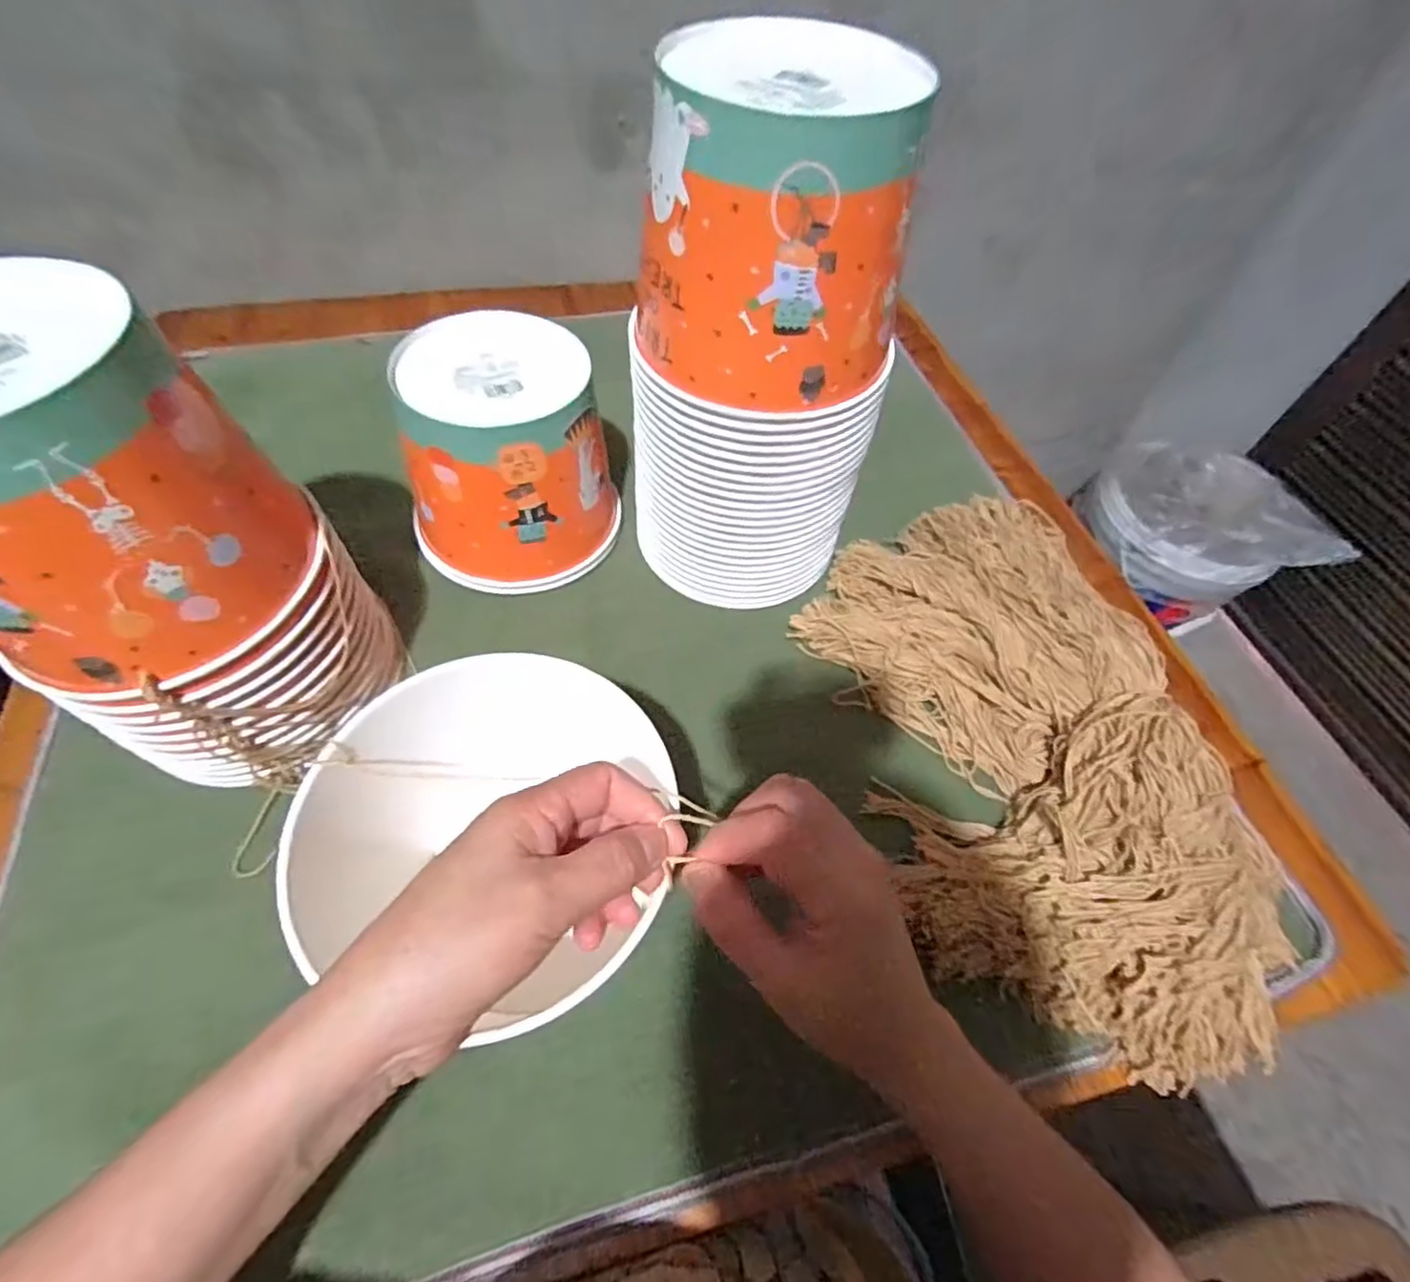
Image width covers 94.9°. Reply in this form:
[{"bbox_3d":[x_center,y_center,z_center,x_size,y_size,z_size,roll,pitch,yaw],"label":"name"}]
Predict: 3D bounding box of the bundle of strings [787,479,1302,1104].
[{"bbox_3d":[0.216,0.058,0.425,0.241,0.076,0.390,-11,57,-12],"label":"bundle of strings"}]

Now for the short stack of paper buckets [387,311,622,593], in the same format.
[{"bbox_3d":[-0.148,-0.142,0.490,0.151,0.134,0.153,-6,56,-9],"label":"short stack of paper buckets"}]

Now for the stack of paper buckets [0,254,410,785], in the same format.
[{"bbox_3d":[-0.283,-0.044,0.338,0.152,0.219,0.133,-38,66,-26],"label":"stack of paper buckets"}]

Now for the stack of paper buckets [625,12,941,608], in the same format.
[{"bbox_3d":[0.031,-0.165,0.414,0.132,0.310,0.128,-27,62,-21],"label":"stack of paper buckets"}]

